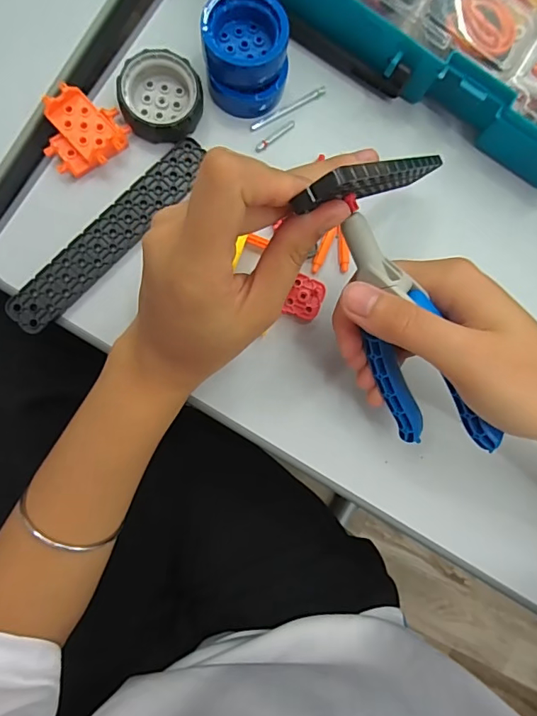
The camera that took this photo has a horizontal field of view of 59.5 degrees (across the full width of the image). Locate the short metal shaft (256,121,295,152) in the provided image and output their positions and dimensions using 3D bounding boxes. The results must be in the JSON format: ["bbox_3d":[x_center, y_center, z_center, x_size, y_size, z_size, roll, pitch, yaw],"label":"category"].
[{"bbox_3d":[0.004,-0.140,0.297,0.030,0.004,0.005,-38,92,-7],"label":"short metal shaft"}]

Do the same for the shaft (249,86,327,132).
[{"bbox_3d":[0.013,-0.159,0.298,0.055,0.004,0.005,-30,91,-7],"label":"shaft"}]

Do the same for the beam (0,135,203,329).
[{"bbox_3d":[-0.093,-0.073,0.281,0.025,0.008,0.147,45,84,-3],"label":"beam"}]

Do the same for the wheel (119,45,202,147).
[{"bbox_3d":[-0.064,-0.156,0.282,0.046,0.016,0.047,15,86,-6],"label":"wheel"}]

